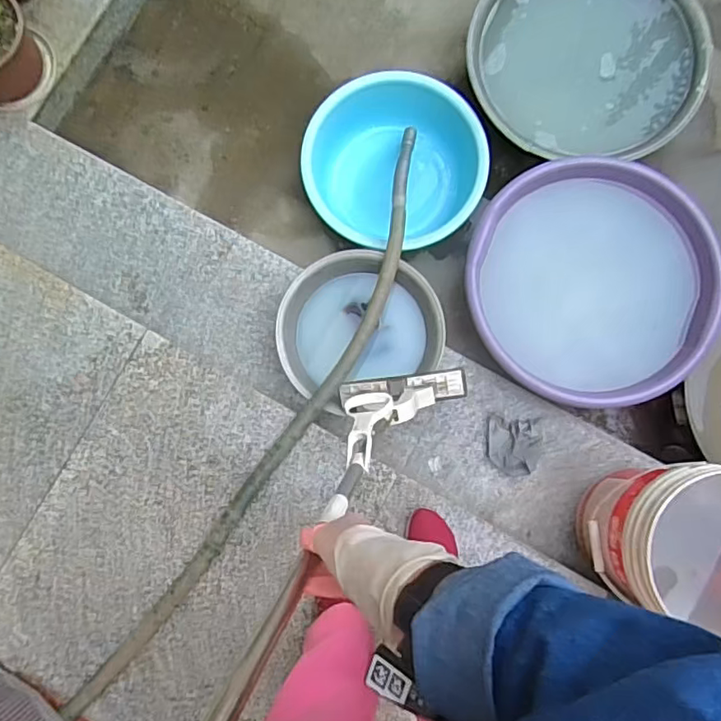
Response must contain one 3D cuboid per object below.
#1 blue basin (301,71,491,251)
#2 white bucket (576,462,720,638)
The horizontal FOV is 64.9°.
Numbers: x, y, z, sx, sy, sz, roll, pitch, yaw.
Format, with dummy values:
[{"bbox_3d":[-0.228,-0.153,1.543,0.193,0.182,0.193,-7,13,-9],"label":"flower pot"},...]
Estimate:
[{"bbox_3d":[0.090,-0.484,1.468,0.459,0.221,0.426,0,83,1],"label":"blue basin"},{"bbox_3d":[0.633,0.349,1.119,0.312,0.392,0.284,0,83,1],"label":"white bucket"}]

